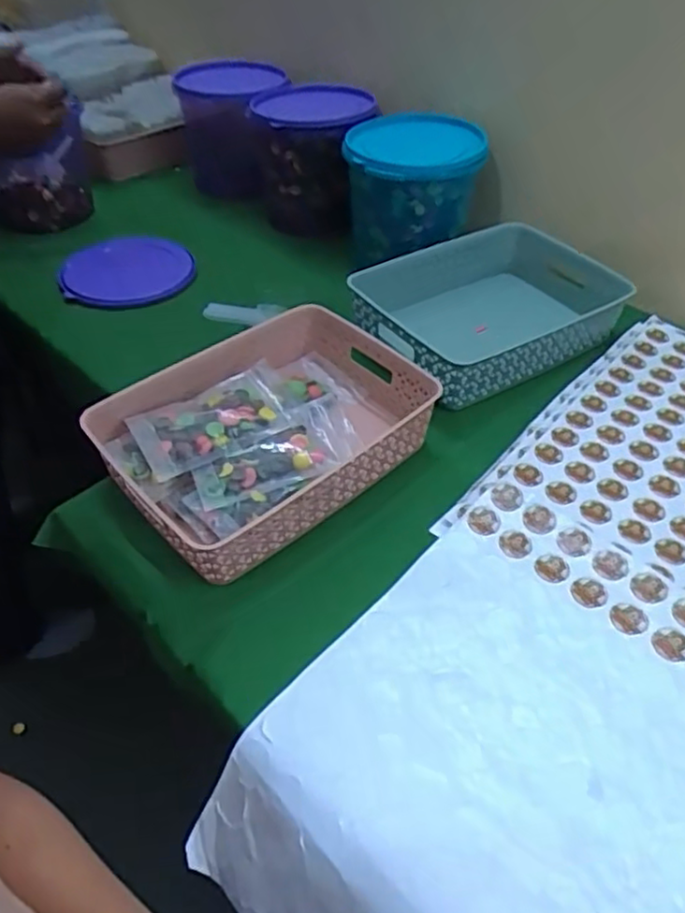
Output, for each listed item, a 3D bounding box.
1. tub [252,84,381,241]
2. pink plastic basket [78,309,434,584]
[{"bbox_3d":[-0.053,-0.496,1.150,0.254,0.184,0.191,26,50,24],"label":"tub"},{"bbox_3d":[-0.075,-0.028,0.717,0.314,0.090,0.227,-33,52,-30],"label":"pink plastic basket"}]

